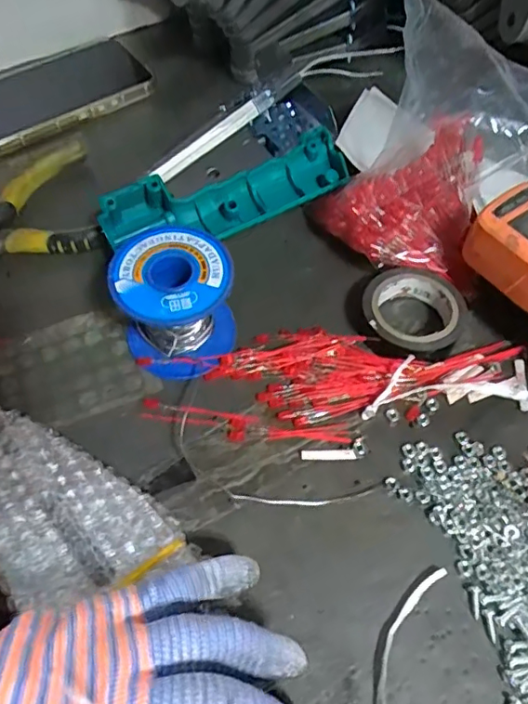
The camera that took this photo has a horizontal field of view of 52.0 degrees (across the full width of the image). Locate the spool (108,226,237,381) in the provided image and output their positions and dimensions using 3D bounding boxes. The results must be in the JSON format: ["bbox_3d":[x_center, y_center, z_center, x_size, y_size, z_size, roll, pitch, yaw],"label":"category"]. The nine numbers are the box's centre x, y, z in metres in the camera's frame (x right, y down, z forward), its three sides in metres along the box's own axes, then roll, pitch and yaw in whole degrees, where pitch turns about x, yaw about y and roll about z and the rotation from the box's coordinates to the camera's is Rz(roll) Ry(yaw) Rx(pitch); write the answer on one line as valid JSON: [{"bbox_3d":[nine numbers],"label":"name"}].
[{"bbox_3d":[-0.049,-0.026,0.303,0.062,0.062,0.058,1,59,-2],"label":"spool"}]

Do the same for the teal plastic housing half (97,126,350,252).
[{"bbox_3d":[-0.022,-0.099,0.357,0.167,0.035,0.051,-20,61,-12],"label":"teal plastic housing half"}]

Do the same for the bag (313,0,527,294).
[{"bbox_3d":[0.110,-0.118,0.325,0.114,0.109,0.111,40,65,20],"label":"bag"}]

